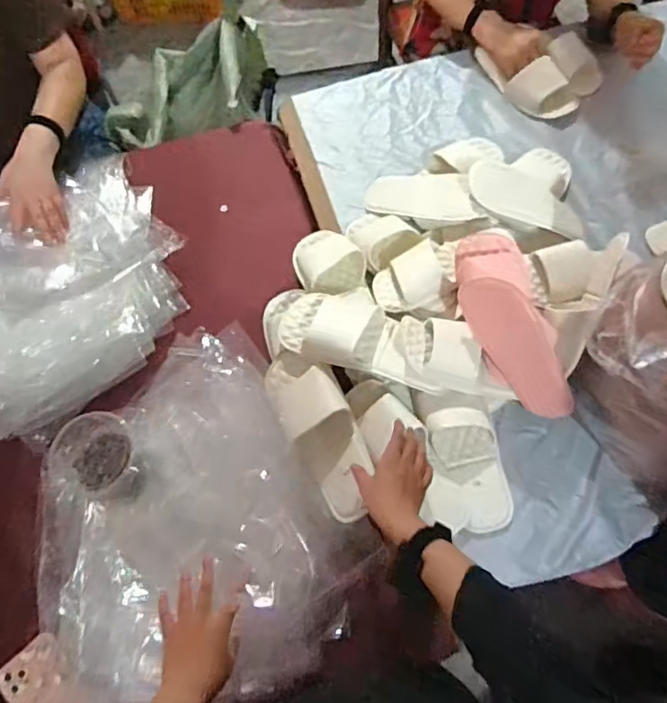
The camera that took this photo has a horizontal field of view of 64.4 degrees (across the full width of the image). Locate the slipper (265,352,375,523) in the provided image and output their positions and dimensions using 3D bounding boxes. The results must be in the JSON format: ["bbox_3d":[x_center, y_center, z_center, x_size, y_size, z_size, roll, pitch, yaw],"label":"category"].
[{"bbox_3d":[-0.017,0.112,0.758,0.096,0.046,0.250,-23,76,-8],"label":"slipper"}]

